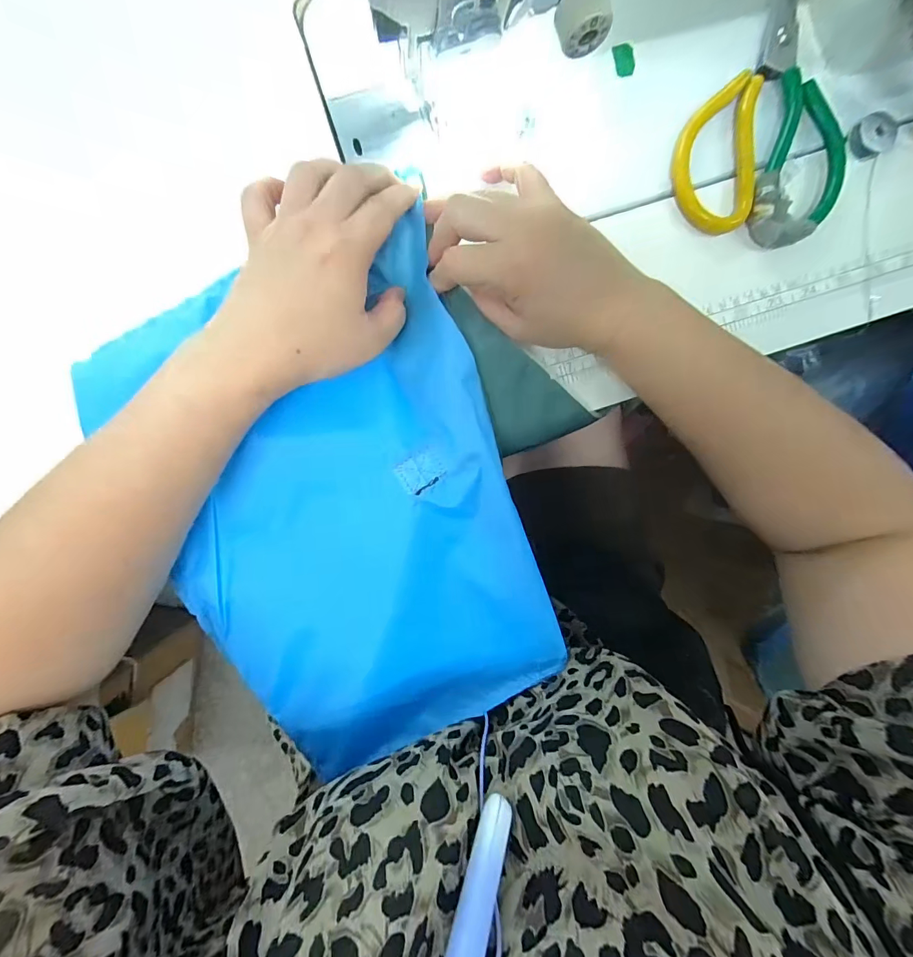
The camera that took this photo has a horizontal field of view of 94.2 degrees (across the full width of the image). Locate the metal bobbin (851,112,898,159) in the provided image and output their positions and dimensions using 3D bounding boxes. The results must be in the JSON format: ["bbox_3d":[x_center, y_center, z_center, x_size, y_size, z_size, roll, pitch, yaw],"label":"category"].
[{"bbox_3d":[0.283,-0.233,0.288,0.023,0.012,0.026,-39,93,-1],"label":"metal bobbin"}]

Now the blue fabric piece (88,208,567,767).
[{"bbox_3d":[-0.072,0.026,0.260,0.211,0.033,0.302,-20,93,-2],"label":"blue fabric piece"}]

